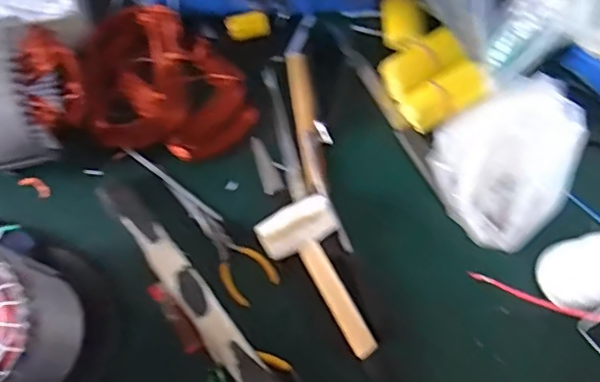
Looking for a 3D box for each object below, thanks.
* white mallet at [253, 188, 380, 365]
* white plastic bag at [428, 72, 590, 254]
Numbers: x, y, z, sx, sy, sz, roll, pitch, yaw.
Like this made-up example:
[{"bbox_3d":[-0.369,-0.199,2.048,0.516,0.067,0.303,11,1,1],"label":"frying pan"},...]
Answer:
[{"bbox_3d":[0.032,0.092,0.621,0.082,0.057,0.176,-35,77,-8],"label":"white mallet"},{"bbox_3d":[0.226,-0.031,0.638,0.162,0.084,0.155,-39,77,-9],"label":"white plastic bag"}]

